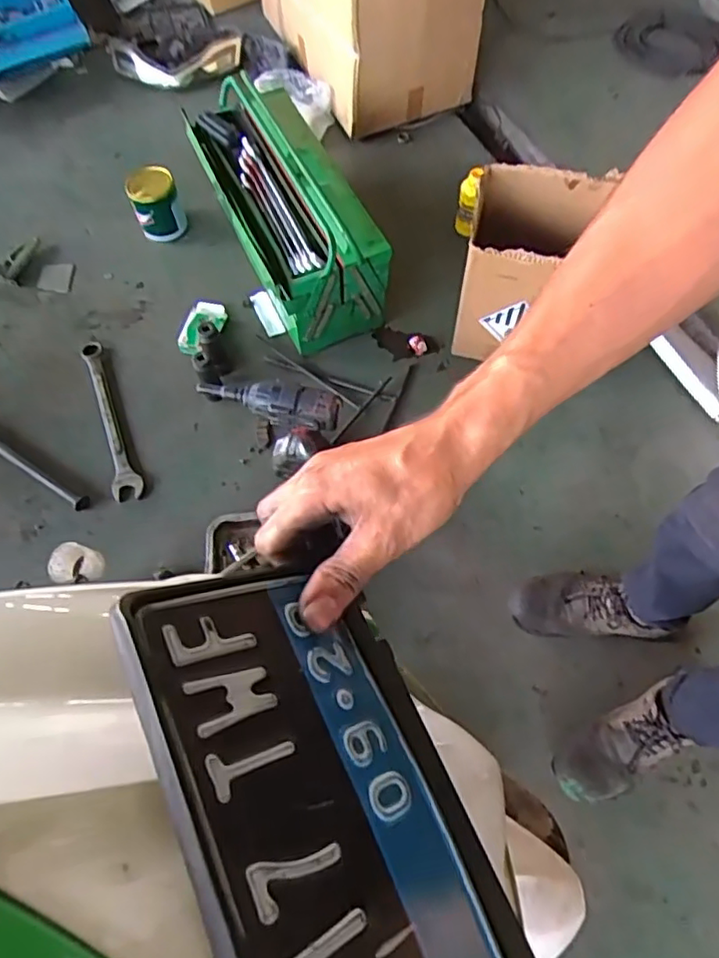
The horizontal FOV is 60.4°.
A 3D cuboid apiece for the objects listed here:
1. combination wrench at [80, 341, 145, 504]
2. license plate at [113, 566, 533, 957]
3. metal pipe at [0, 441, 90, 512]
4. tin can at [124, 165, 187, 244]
[{"bbox_3d":[-0.503,-0.126,1.231,0.055,0.017,0.362,-20,67,-10],"label":"combination wrench"},{"bbox_3d":[0.002,0.162,0.255,0.133,0.007,0.275,-3,59,-46],"label":"license plate"},{"bbox_3d":[-0.721,-0.077,1.200,0.503,0.027,0.026,31,68,13],"label":"metal pipe"},{"bbox_3d":[-0.448,-0.600,1.375,0.098,0.151,0.090,0,64,1],"label":"tin can"}]

